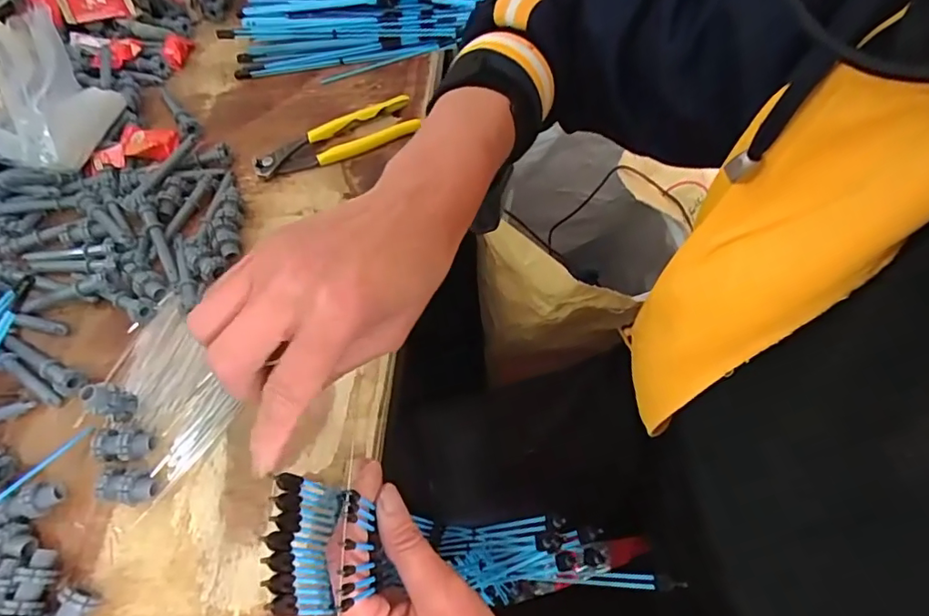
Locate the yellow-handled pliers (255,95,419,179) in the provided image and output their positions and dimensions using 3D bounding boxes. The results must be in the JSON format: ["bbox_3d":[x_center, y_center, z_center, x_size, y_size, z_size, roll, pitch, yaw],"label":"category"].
[{"bbox_3d":[-0.126,-0.168,0.520,0.162,0.016,0.053,-27,62,-11],"label":"yellow-handled pliers"}]

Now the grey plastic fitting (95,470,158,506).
[{"bbox_3d":[-0.234,0.124,0.364,0.037,0.017,0.019,5,61,7],"label":"grey plastic fitting"}]

